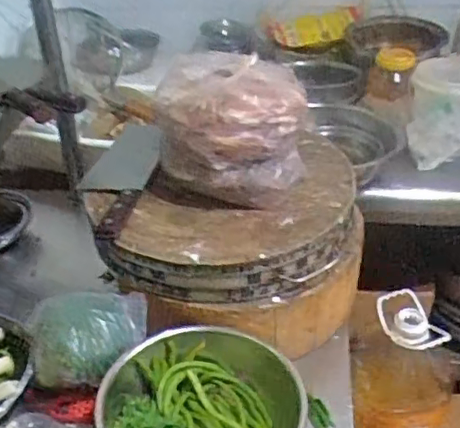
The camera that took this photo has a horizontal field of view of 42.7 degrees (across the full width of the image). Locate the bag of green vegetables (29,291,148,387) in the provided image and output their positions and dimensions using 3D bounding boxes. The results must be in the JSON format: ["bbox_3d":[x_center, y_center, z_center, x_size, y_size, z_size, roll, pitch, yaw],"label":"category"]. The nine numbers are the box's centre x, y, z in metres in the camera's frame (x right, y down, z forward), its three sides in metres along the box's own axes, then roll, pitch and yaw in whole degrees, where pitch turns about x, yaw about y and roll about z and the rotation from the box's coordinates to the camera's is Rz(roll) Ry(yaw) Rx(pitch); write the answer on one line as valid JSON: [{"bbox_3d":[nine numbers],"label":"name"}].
[{"bbox_3d":[-0.189,0.160,0.787,0.156,0.076,0.113,-8,36,-8],"label":"bag of green vegetables"}]

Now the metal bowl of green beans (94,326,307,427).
[{"bbox_3d":[-0.027,0.243,0.712,0.245,0.095,0.208,-16,38,-18],"label":"metal bowl of green beans"}]

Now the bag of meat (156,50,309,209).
[{"bbox_3d":[0.002,-0.134,0.853,0.208,0.144,0.200,-2,36,0],"label":"bag of meat"}]

